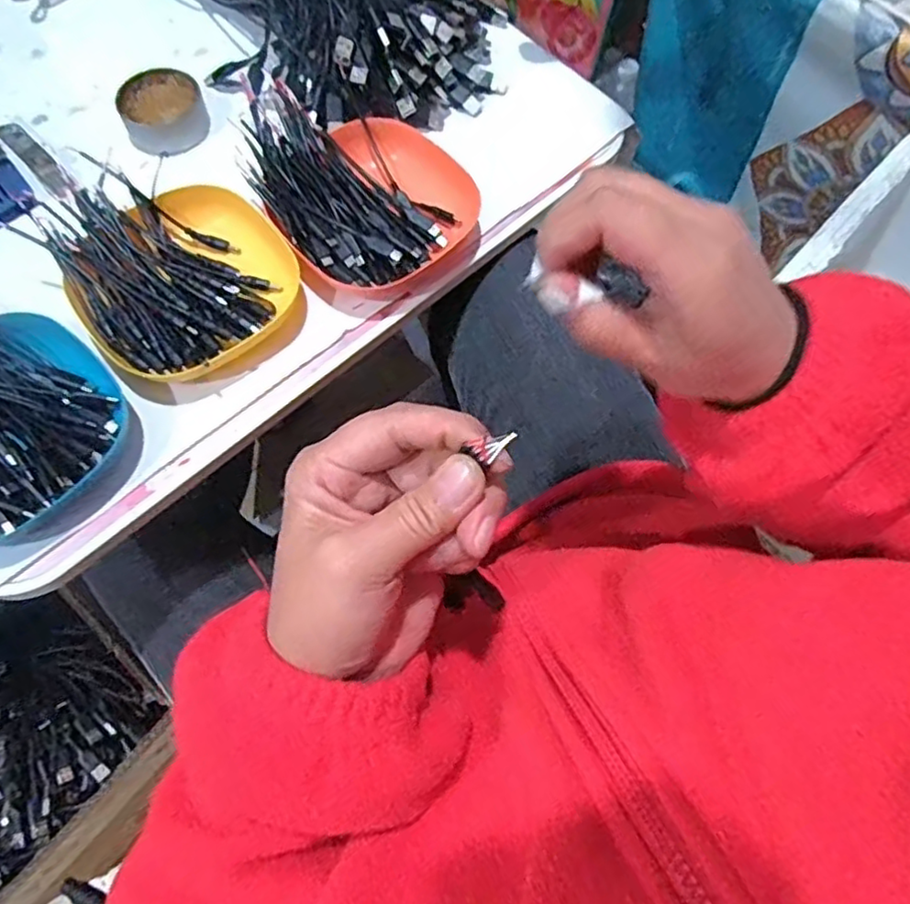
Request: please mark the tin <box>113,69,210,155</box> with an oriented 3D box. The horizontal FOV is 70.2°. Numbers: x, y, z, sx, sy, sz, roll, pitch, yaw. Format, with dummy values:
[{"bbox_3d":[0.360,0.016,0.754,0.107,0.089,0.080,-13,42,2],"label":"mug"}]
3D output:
[{"bbox_3d":[-0.229,-0.268,0.515,0.063,0.023,0.074,-24,72,-11],"label":"tin"}]

